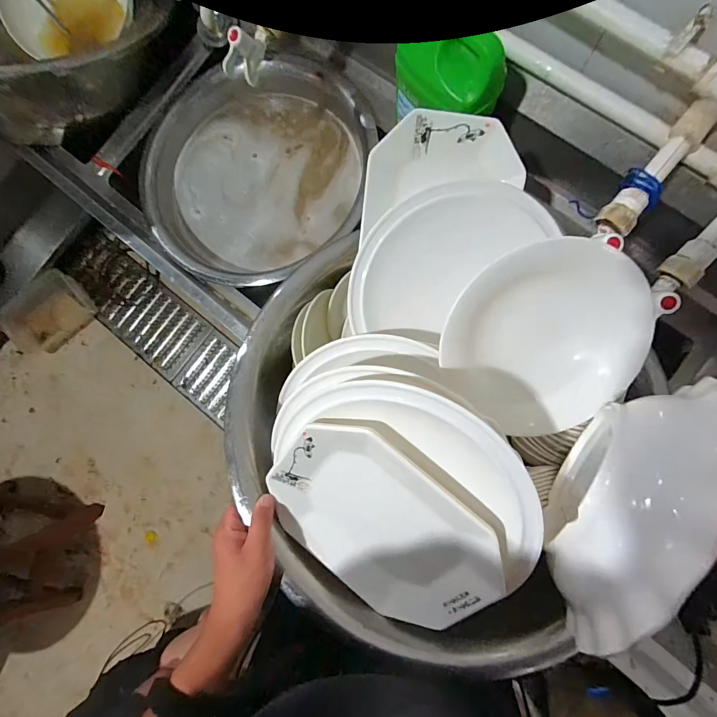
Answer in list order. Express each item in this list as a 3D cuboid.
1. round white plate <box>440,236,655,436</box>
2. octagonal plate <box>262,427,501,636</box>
[{"bbox_3d":[0.219,-0.022,0.431,0.223,0.024,0.216,1,108,2],"label":"round white plate"},{"bbox_3d":[0.020,0.187,0.418,0.254,0.030,0.176,40,114,4],"label":"octagonal plate"}]

